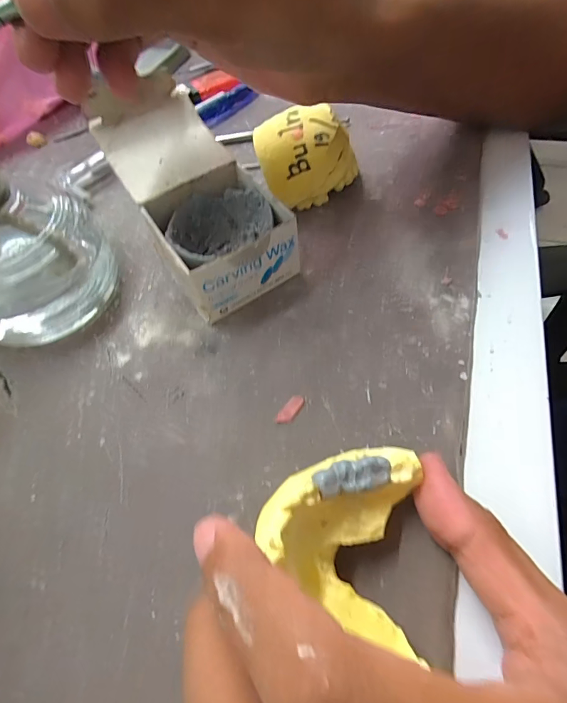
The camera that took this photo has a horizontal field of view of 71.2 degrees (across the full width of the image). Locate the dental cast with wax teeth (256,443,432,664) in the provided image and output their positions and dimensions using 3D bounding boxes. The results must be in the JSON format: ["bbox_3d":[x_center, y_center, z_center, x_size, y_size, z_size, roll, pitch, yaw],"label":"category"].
[{"bbox_3d":[0.017,0.050,0.117,0.044,0.025,0.053,10,60,10],"label":"dental cast with wax teeth"}]

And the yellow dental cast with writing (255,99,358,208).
[{"bbox_3d":[0.013,-0.107,0.219,0.053,0.038,0.042,-5,59,3],"label":"yellow dental cast with writing"}]

